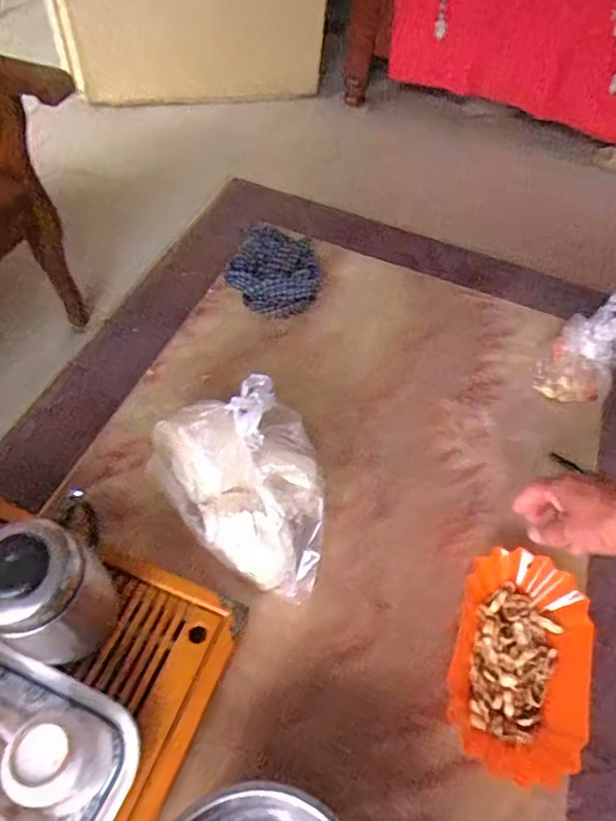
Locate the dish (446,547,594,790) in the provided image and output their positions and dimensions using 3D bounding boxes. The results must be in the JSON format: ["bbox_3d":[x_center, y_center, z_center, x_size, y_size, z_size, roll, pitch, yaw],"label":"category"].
[{"bbox_3d":[0.218,0.252,0.559,0.129,0.035,0.211,18,57,7],"label":"dish"}]

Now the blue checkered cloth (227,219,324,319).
[{"bbox_3d":[-0.048,-0.231,0.862,0.141,0.030,0.203,12,56,3],"label":"blue checkered cloth"}]

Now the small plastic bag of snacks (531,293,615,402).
[{"bbox_3d":[0.387,-0.077,0.749,0.095,0.133,0.092,32,59,15],"label":"small plastic bag of snacks"}]

